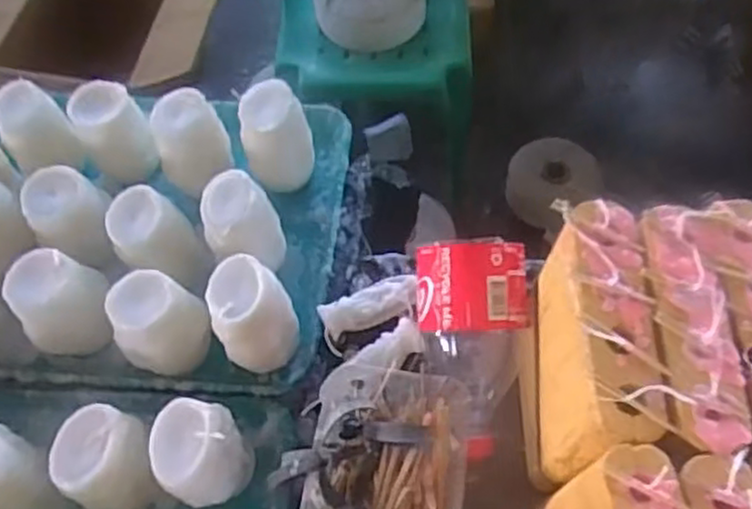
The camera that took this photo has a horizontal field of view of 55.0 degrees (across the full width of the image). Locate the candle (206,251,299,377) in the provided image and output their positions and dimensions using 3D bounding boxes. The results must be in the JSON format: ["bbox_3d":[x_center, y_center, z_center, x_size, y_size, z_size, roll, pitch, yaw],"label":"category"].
[{"bbox_3d":[-0.109,0.060,0.666,0.074,0.111,0.084,-24,63,-10],"label":"candle"}]

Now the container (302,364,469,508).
[{"bbox_3d":[0.007,0.174,0.565,0.120,0.056,0.179,5,62,6],"label":"container"}]

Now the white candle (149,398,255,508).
[{"bbox_3d":[-0.149,0.172,0.619,0.066,0.091,0.083,-4,62,1],"label":"white candle"}]

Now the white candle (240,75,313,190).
[{"bbox_3d":[-0.101,-0.119,0.766,0.068,0.098,0.083,-7,62,-1],"label":"white candle"}]

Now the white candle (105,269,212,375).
[{"bbox_3d":[-0.200,0.069,0.674,0.072,0.106,0.079,40,70,21],"label":"white candle"}]

